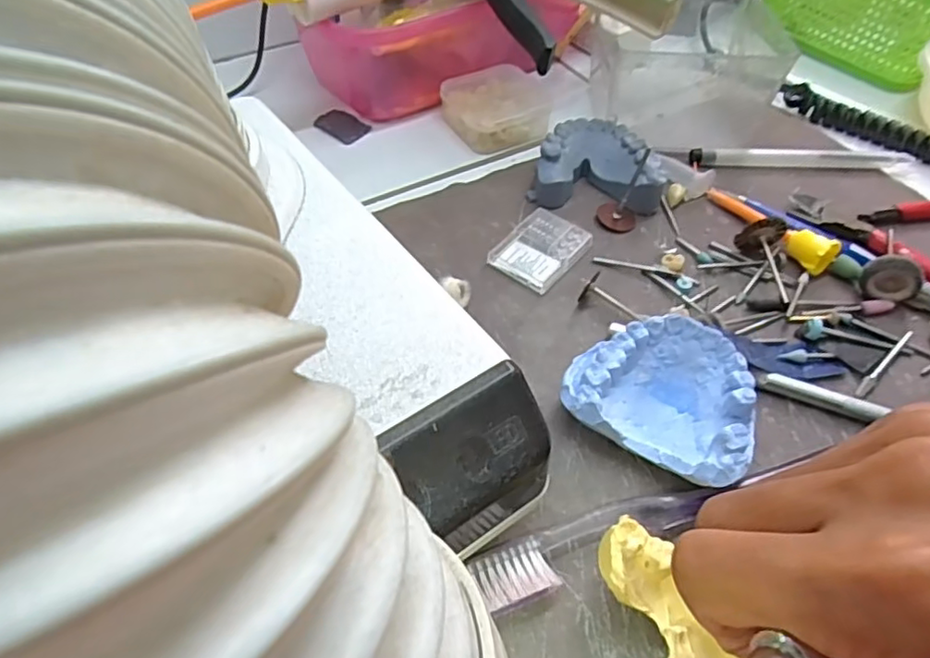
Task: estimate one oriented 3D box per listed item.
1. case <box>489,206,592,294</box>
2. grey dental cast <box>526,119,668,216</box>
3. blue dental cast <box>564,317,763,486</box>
[{"bbox_3d":[0.037,-0.040,0.305,0.036,0.008,0.045,33,58,23],"label":"case"},{"bbox_3d":[0.070,-0.089,0.335,0.066,0.023,0.052,2,51,1],"label":"grey dental cast"},{"bbox_3d":[0.077,0.026,0.239,0.068,0.029,0.056,29,57,20],"label":"blue dental cast"}]

